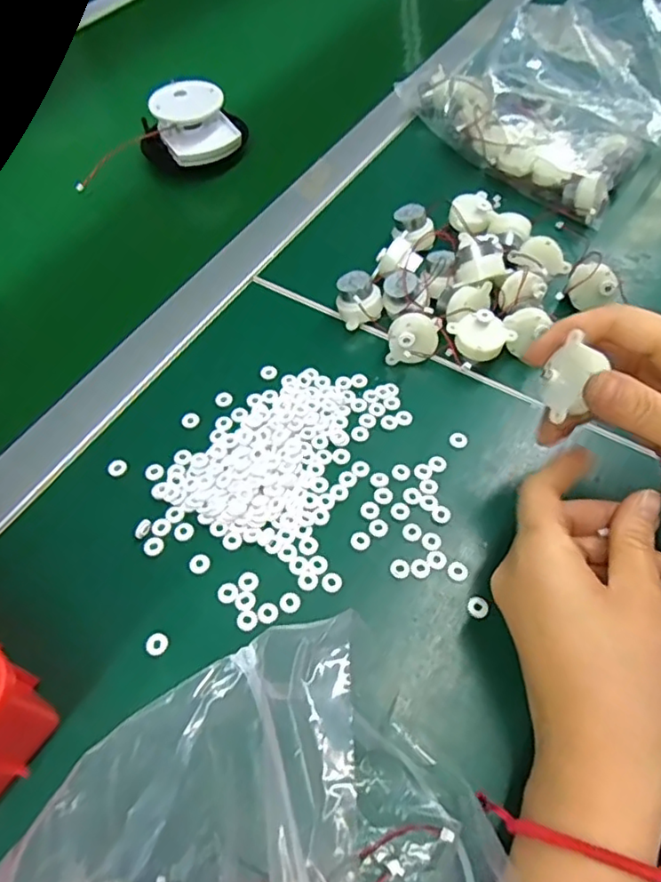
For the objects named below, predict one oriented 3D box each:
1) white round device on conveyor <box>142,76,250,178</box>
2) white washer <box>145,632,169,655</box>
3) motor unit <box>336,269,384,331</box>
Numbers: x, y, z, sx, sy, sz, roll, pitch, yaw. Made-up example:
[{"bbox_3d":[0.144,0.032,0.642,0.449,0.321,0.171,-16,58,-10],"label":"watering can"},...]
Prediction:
[{"bbox_3d":[-0.123,-0.277,0.518,0.080,0.051,0.073,-1,57,1],"label":"white round device on conveyor"},{"bbox_3d":[-0.089,0.104,0.299,0.011,0.004,0.011,-2,58,3],"label":"white washer"},{"bbox_3d":[0.021,-0.098,0.415,0.032,0.031,0.034,-1,57,1],"label":"motor unit"}]

